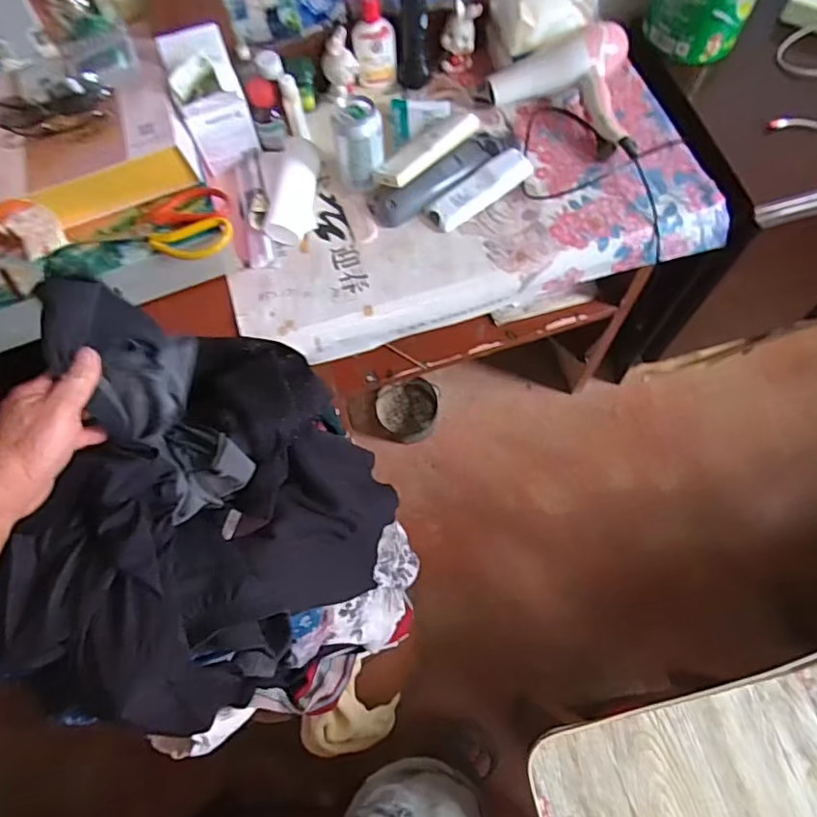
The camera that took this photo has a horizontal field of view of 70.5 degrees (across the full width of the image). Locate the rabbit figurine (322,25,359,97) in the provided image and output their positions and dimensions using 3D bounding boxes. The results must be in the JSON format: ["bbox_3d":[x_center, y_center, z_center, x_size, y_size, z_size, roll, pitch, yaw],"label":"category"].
[{"bbox_3d":[-0.102,-0.517,0.857,0.051,0.081,0.052,-7,68,0],"label":"rabbit figurine"}]

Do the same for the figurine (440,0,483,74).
[{"bbox_3d":[0.078,-0.559,0.872,0.052,0.086,0.043,8,69,6],"label":"figurine"}]

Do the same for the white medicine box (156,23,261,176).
[{"bbox_3d":[-0.261,-0.409,0.772,0.082,0.138,0.101,-22,69,-6],"label":"white medicine box"}]

